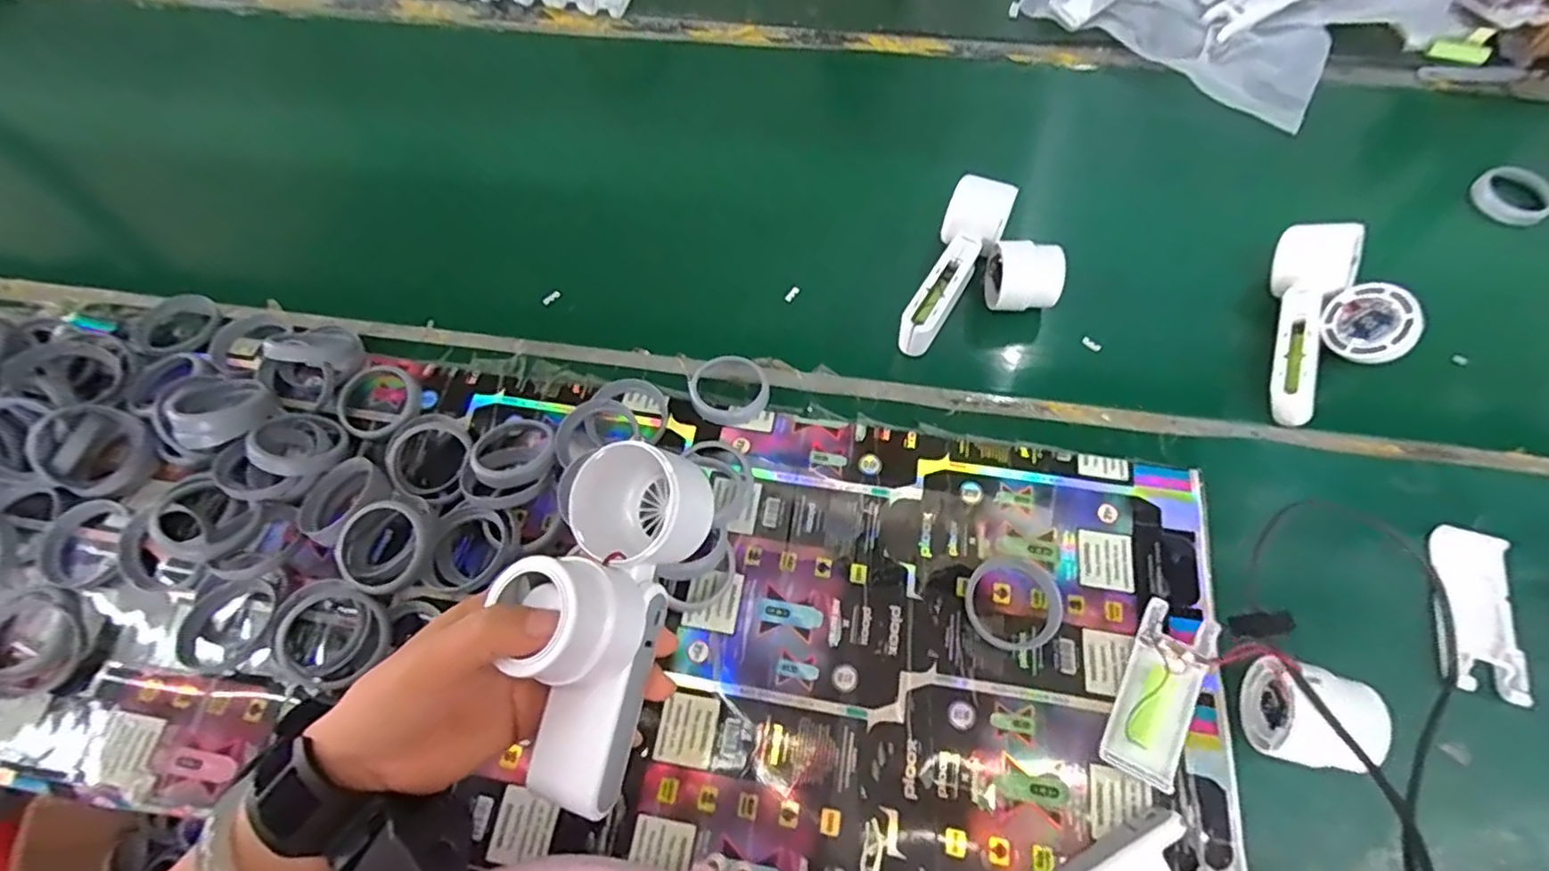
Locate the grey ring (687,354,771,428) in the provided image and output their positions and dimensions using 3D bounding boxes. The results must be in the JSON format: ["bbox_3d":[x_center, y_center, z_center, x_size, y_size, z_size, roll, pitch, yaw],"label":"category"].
[{"bbox_3d":[-0.032,-0.036,0.506,0.059,0.008,0.062,0,63,1],"label":"grey ring"}]

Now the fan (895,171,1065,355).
[{"bbox_3d":[0.171,-0.124,0.529,0.103,0.045,0.149,21,66,11],"label":"fan"}]

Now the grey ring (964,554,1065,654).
[{"bbox_3d":[0.156,0.108,0.435,0.059,0.009,0.062,0,63,1],"label":"grey ring"}]

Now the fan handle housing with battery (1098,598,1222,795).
[{"bbox_3d":[0.233,0.154,0.399,0.047,0.027,0.102,28,67,14],"label":"fan handle housing with battery"}]

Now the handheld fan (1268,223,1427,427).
[{"bbox_3d":[0.419,-0.083,0.498,0.080,0.051,0.148,15,65,9],"label":"handheld fan"}]

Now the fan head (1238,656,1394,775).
[{"bbox_3d":[0.303,0.161,0.381,0.049,0.048,0.053,15,65,9],"label":"fan head"}]

